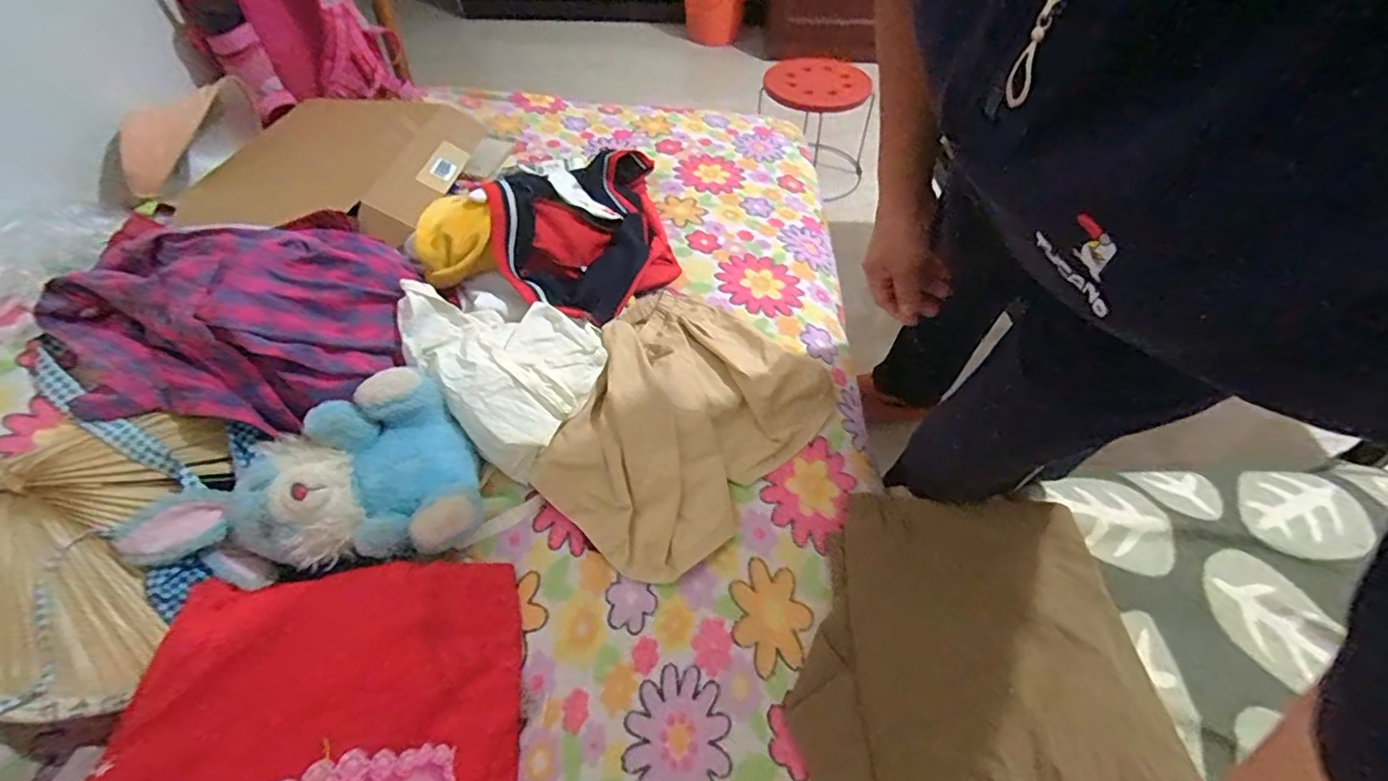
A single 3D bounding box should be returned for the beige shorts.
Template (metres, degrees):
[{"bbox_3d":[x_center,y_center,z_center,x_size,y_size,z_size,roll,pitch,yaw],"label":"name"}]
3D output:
[{"bbox_3d":[-0.025,0.014,0.752,0.313,0.064,0.383,28,55,22],"label":"beige shorts"}]

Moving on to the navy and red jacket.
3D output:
[{"bbox_3d":[-0.155,-0.266,0.922,0.230,0.178,0.450,-5,50,-5],"label":"navy and red jacket"}]

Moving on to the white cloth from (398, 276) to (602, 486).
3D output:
[{"bbox_3d":[-0.225,-0.044,0.724,0.222,0.112,0.190,28,55,21],"label":"white cloth"}]

